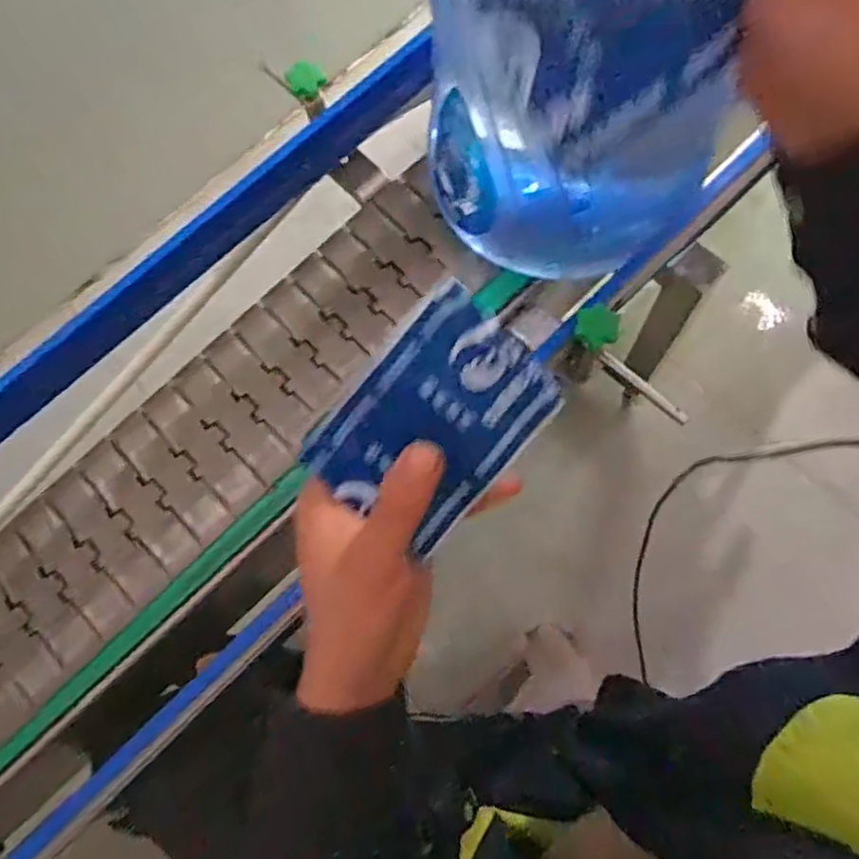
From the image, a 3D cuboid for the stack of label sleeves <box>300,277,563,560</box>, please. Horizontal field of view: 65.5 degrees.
[{"bbox_3d":[0.004,-0.005,0.306,0.078,0.008,0.104,41,87,-15],"label":"stack of label sleeves"}]

